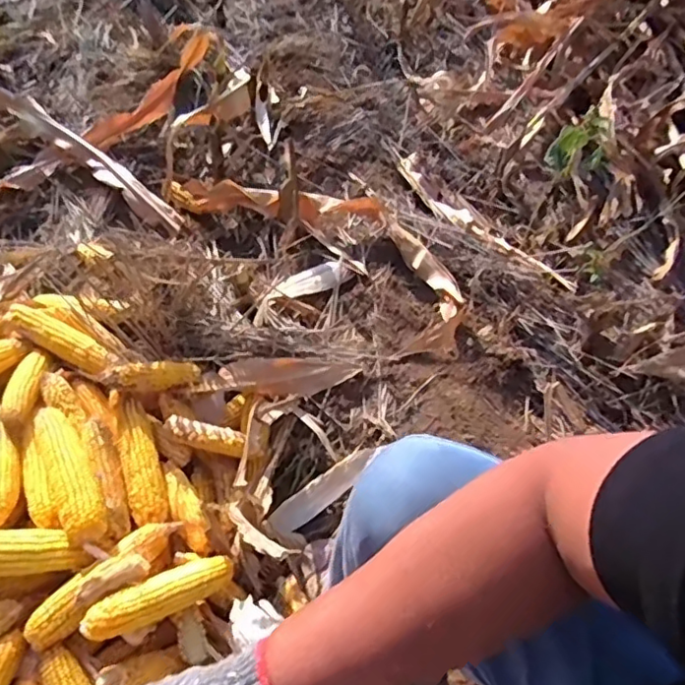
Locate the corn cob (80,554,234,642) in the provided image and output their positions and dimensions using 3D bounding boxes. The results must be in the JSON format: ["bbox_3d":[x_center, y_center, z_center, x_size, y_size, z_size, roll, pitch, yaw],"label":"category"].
[{"bbox_3d":[-0.228,0.320,0.745,0.184,0.046,0.046,-13,51,-34],"label":"corn cob"}]

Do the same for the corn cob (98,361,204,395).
[{"bbox_3d":[-0.299,0.052,0.936,0.154,0.046,0.037,-1,46,-38],"label":"corn cob"}]

